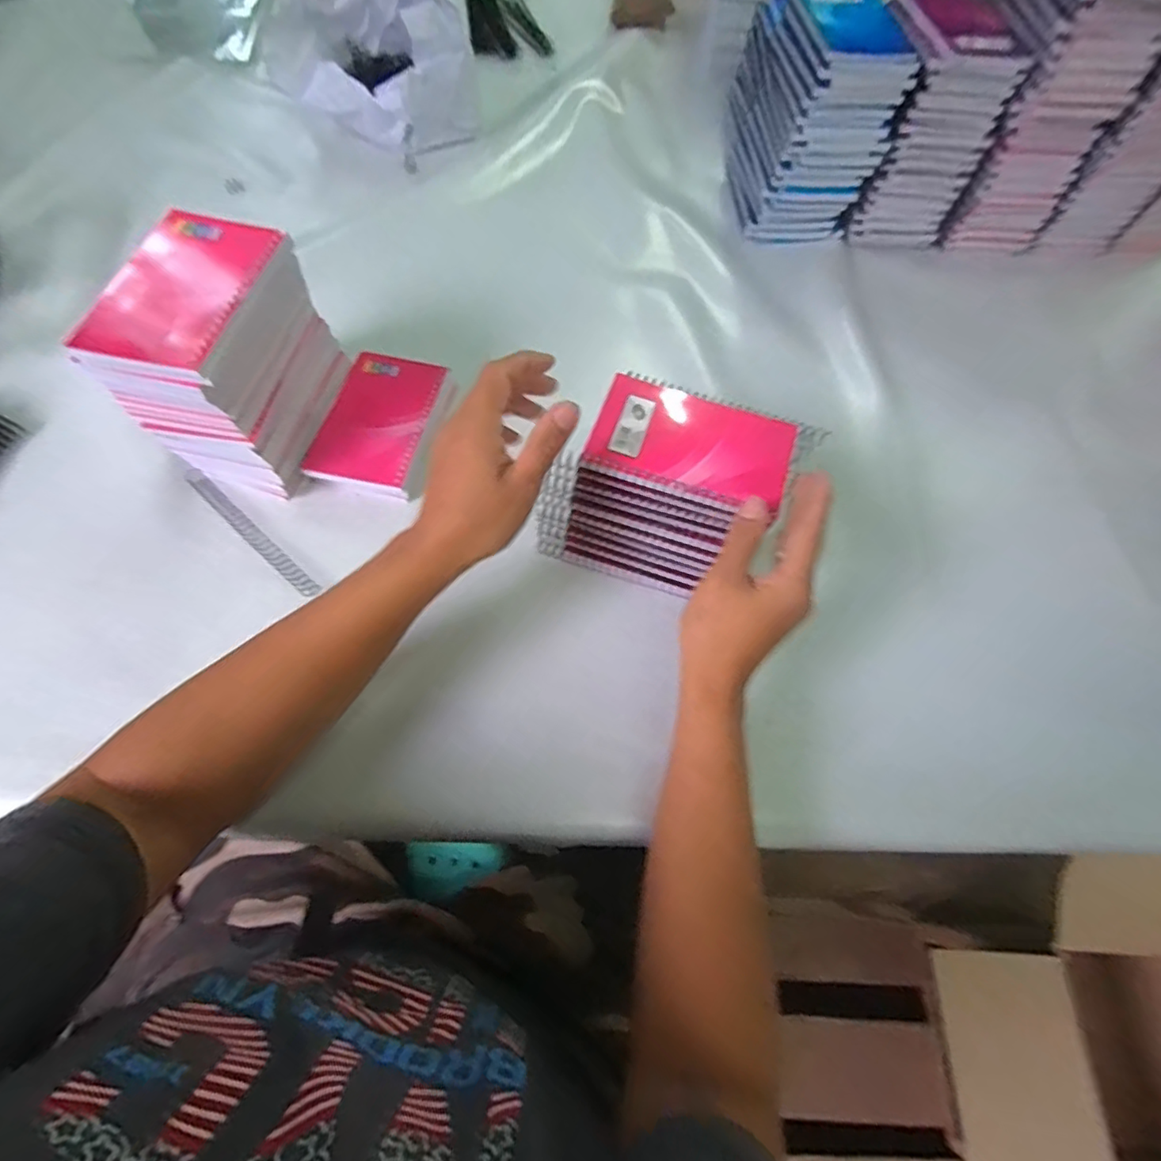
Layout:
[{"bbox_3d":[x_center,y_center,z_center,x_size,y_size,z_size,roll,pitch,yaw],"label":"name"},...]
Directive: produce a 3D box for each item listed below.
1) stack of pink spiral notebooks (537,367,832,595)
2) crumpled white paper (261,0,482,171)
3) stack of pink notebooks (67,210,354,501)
[{"bbox_3d":[0.062,-0.064,0.422,0.154,0.106,0.107,23,67,7],"label":"stack of pink spiral notebooks"},{"bbox_3d":[-0.238,-0.604,0.656,0.220,0.109,0.234,-13,67,-8],"label":"crumpled white paper"},{"bbox_3d":[-0.251,-0.155,0.426,0.085,0.154,0.136,12,66,3],"label":"stack of pink notebooks"}]

